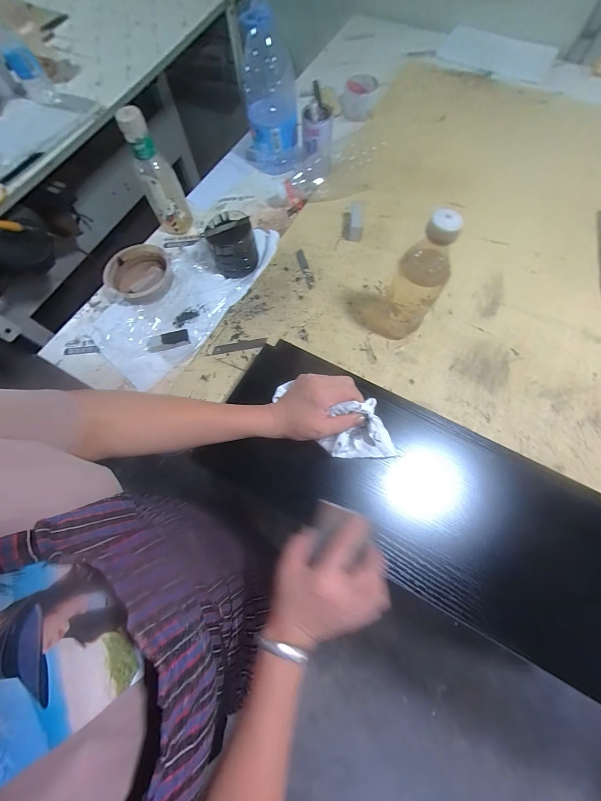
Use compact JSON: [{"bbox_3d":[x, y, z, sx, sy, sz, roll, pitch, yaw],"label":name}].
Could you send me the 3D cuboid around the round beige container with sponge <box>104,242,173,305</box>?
[{"bbox_3d":[-0.323,-0.250,0.604,0.131,0.035,0.118,-20,71,-5],"label":"round beige container with sponge"}]

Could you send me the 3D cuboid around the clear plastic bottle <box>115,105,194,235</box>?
[{"bbox_3d":[-0.280,-0.432,0.593,0.073,0.203,0.063,-22,71,-6],"label":"clear plastic bottle"}]

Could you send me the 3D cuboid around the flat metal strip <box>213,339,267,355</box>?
[{"bbox_3d":[-0.110,-0.099,0.550,0.096,0.004,0.019,-9,68,2],"label":"flat metal strip"}]

